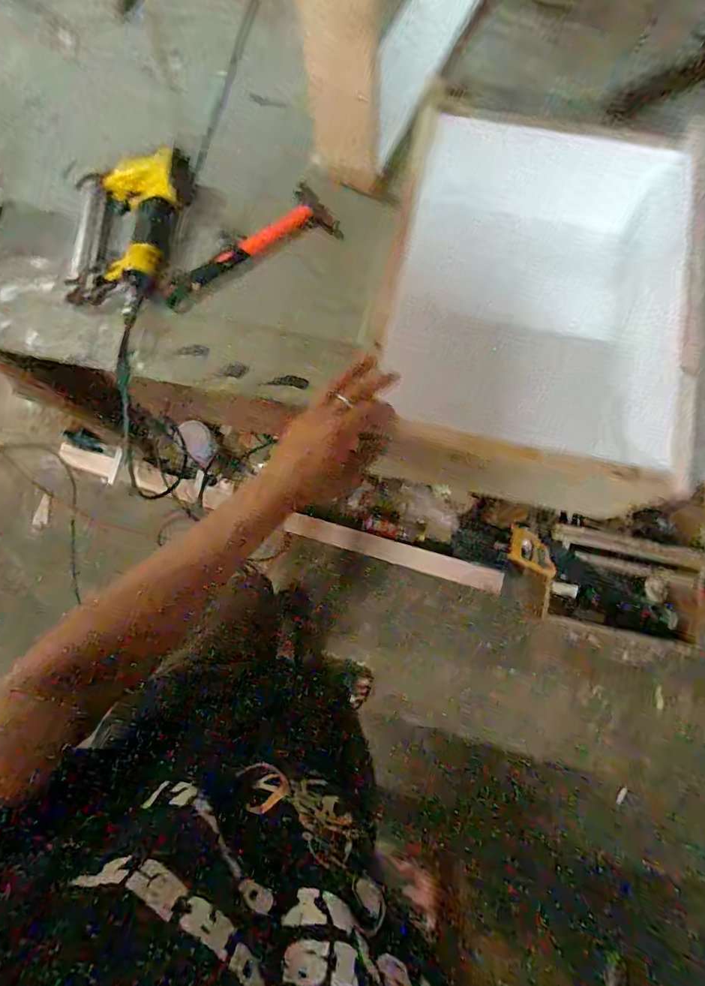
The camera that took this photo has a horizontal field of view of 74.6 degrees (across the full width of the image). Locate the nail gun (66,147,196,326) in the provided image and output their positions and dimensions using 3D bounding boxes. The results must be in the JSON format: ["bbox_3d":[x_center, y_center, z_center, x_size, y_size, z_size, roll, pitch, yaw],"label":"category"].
[{"bbox_3d":[-0.323,-0.370,0.671,0.187,0.053,0.236,-2,78,0],"label":"nail gun"}]

